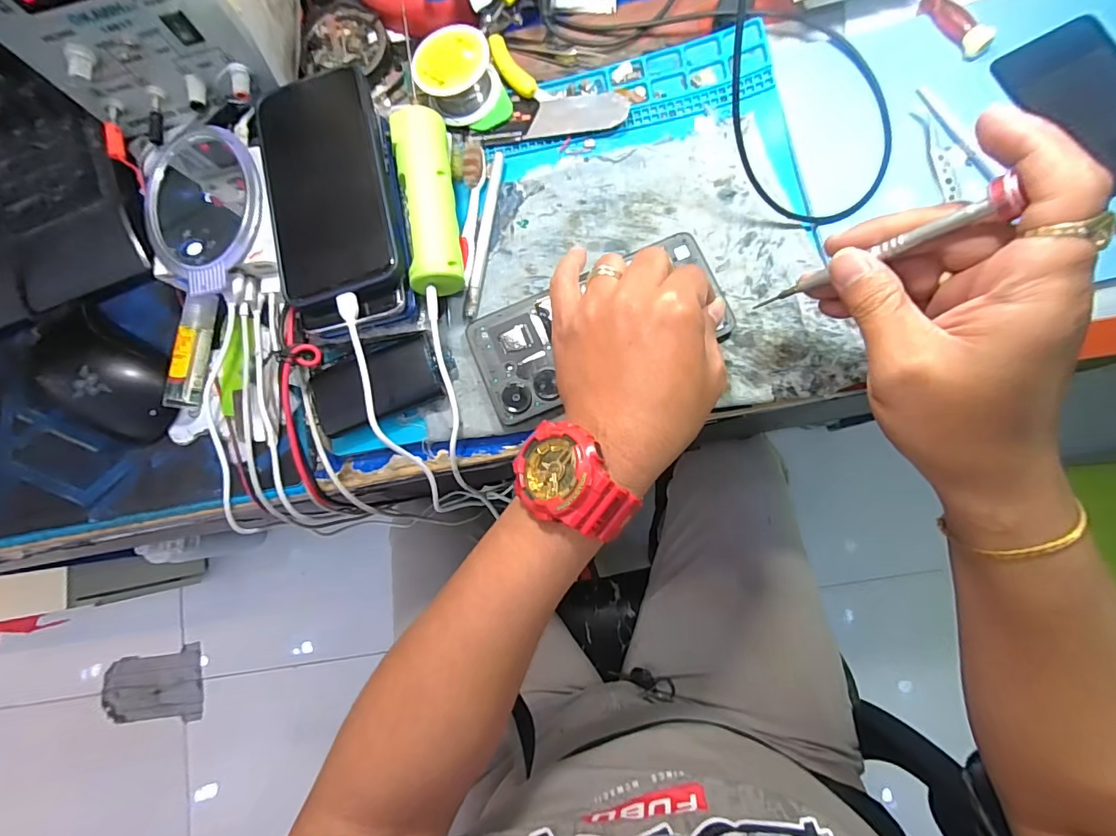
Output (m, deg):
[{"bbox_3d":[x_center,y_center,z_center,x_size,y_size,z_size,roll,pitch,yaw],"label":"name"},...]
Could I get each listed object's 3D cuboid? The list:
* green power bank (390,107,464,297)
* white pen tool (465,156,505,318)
[{"bbox_3d":[-0.085,-0.144,0.326,0.033,0.039,0.125,-9,80,4],"label":"green power bank"},{"bbox_3d":[-0.053,-0.131,0.341,0.009,0.005,0.120,9,82,7],"label":"white pen tool"}]

